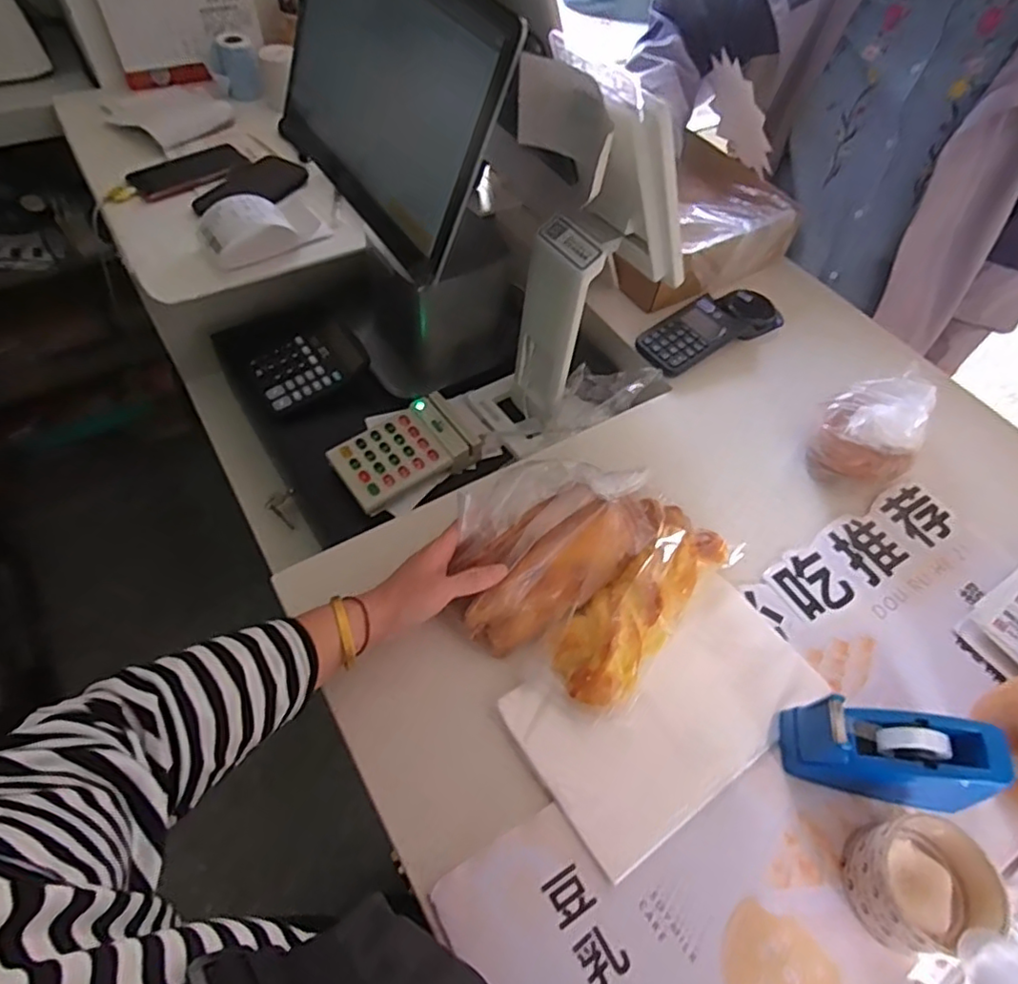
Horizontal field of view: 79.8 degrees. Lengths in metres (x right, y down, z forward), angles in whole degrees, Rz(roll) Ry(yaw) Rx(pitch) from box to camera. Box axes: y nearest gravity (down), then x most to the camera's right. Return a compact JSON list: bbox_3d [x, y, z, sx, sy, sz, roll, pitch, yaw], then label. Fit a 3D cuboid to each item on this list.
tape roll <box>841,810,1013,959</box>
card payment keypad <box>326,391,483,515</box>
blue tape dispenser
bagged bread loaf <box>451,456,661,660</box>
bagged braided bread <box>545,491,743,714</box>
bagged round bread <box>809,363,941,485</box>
[{"bbox_3d":[0.289,0.276,0.432,0.087,0.050,0.077,-6,55,-10],"label":"tape roll"},{"bbox_3d":[-0.121,-0.049,0.725,0.167,0.033,0.096,-28,62,-23],"label":"card payment keypad"},{"bbox_3d":[0.288,0.198,0.462,0.142,0.081,0.059,9,54,1],"label":"blue tape dispenser"},{"bbox_3d":[0.033,0.035,0.535,0.198,0.076,0.124,-35,65,-24],"label":"bagged bread loaf"},{"bbox_3d":[0.121,0.092,0.544,0.083,0.051,0.221,38,59,20],"label":"bagged braided bread"},{"bbox_3d":[0.389,-0.069,0.660,0.100,0.087,0.129,35,59,18],"label":"bagged round bread"}]

